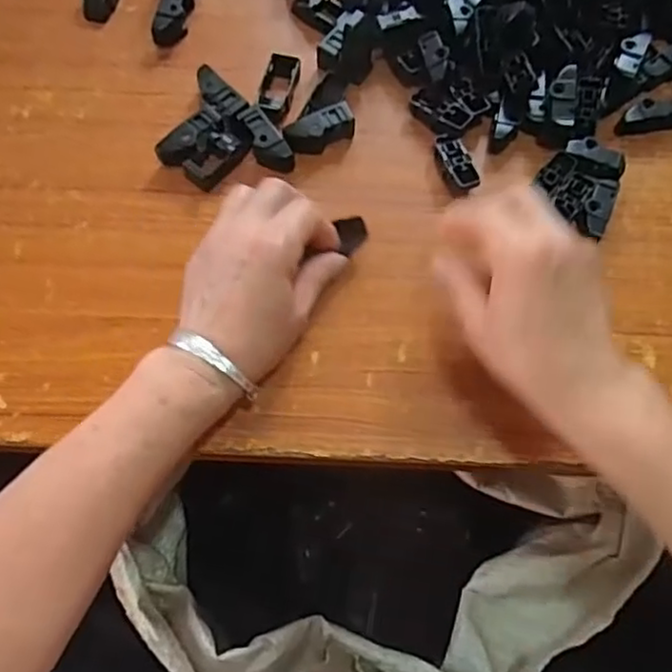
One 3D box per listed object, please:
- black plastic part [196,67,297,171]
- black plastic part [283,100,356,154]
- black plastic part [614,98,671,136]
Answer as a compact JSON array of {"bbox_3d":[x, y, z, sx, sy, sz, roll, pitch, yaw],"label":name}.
[{"bbox_3d":[-0.066,-0.155,0.482,0.022,0.020,0.096,-39,75,-12],"label":"black plastic part"},{"bbox_3d":[-0.011,-0.147,0.482,0.051,0.024,0.019,-21,72,-7],"label":"black plastic part"},{"bbox_3d":[0.227,-0.159,0.486,0.046,0.018,0.020,-9,71,10],"label":"black plastic part"}]

